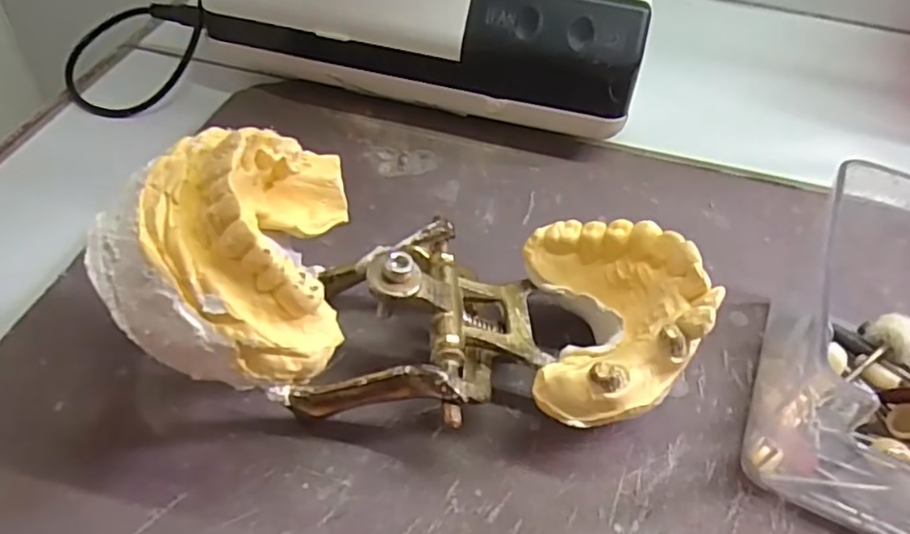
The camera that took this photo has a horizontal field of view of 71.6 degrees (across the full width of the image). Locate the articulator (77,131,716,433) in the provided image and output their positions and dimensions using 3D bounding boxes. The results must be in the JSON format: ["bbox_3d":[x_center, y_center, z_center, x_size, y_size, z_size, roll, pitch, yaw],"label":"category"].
[{"bbox_3d":[-0.006,0.007,0.179,0.150,0.080,0.071,-2,48,-8],"label":"articulator"}]

